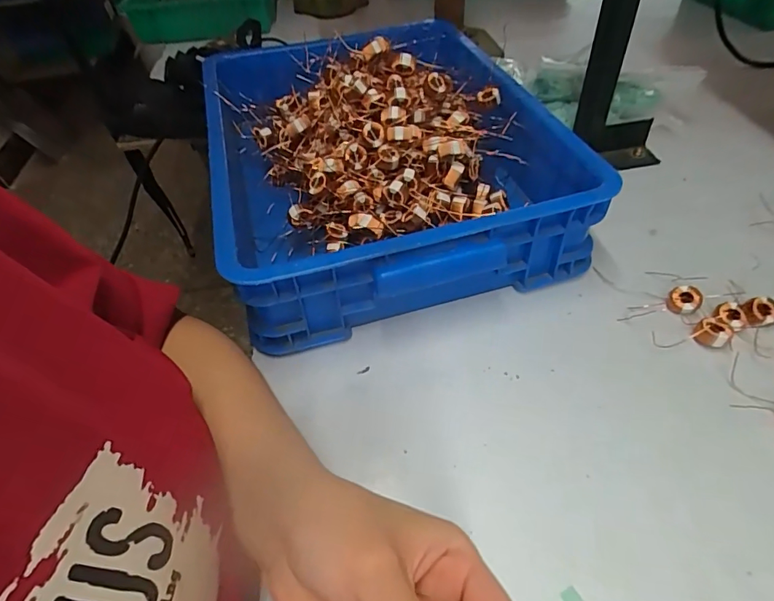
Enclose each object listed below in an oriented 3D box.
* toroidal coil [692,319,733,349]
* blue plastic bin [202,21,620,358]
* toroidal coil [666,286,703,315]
[{"bbox_3d":[0.264,0.026,0.377,0.024,0.011,0.024,-3,48,3],"label":"toroidal coil"},{"bbox_3d":[-0.015,-0.169,0.511,0.323,0.122,0.432,-15,49,-7],"label":"blue plastic bin"},{"bbox_3d":[0.257,-0.001,0.401,0.025,0.015,0.023,-3,48,3],"label":"toroidal coil"}]

